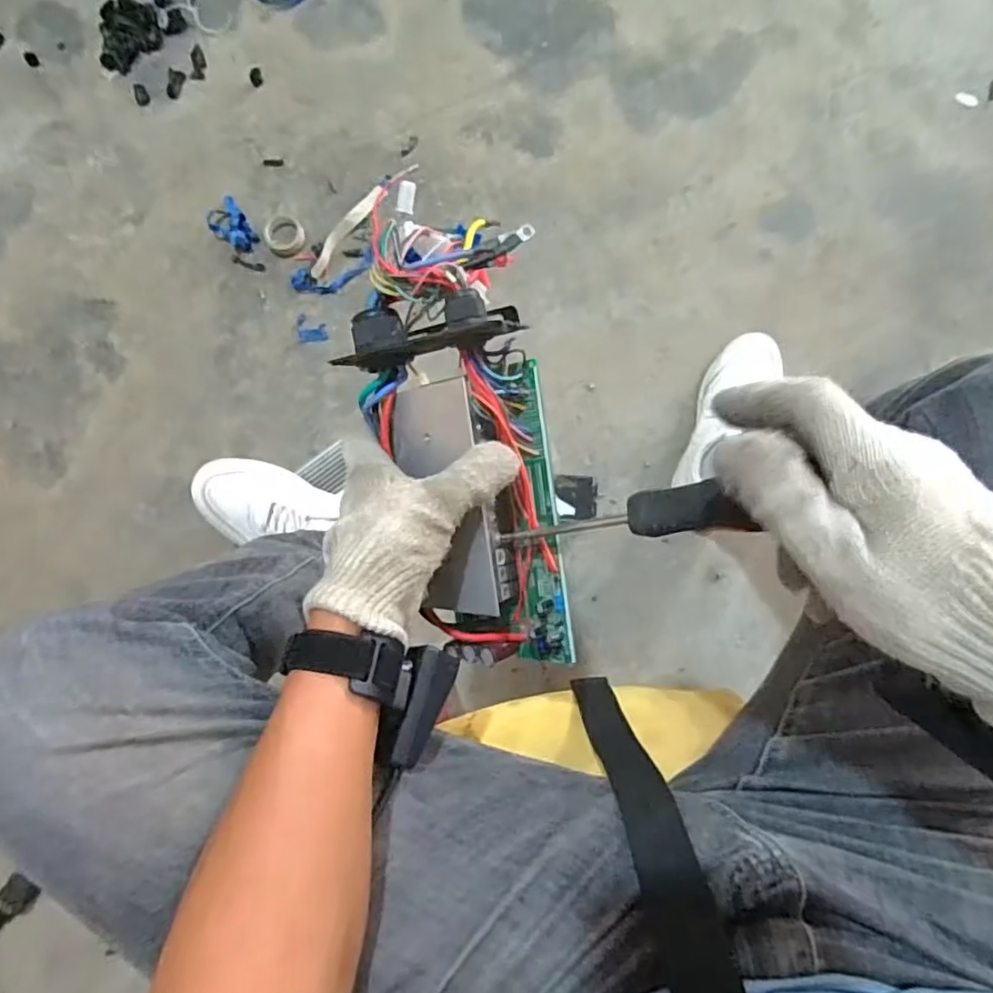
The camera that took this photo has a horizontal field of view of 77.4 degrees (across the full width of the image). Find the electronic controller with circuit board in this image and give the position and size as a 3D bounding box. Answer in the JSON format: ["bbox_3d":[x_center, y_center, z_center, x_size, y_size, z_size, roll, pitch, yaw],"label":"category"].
[{"bbox_3d":[-0.022,-0.038,0.405,0.112,0.090,0.306,-14,95,-2],"label":"electronic controller with circuit board"}]

